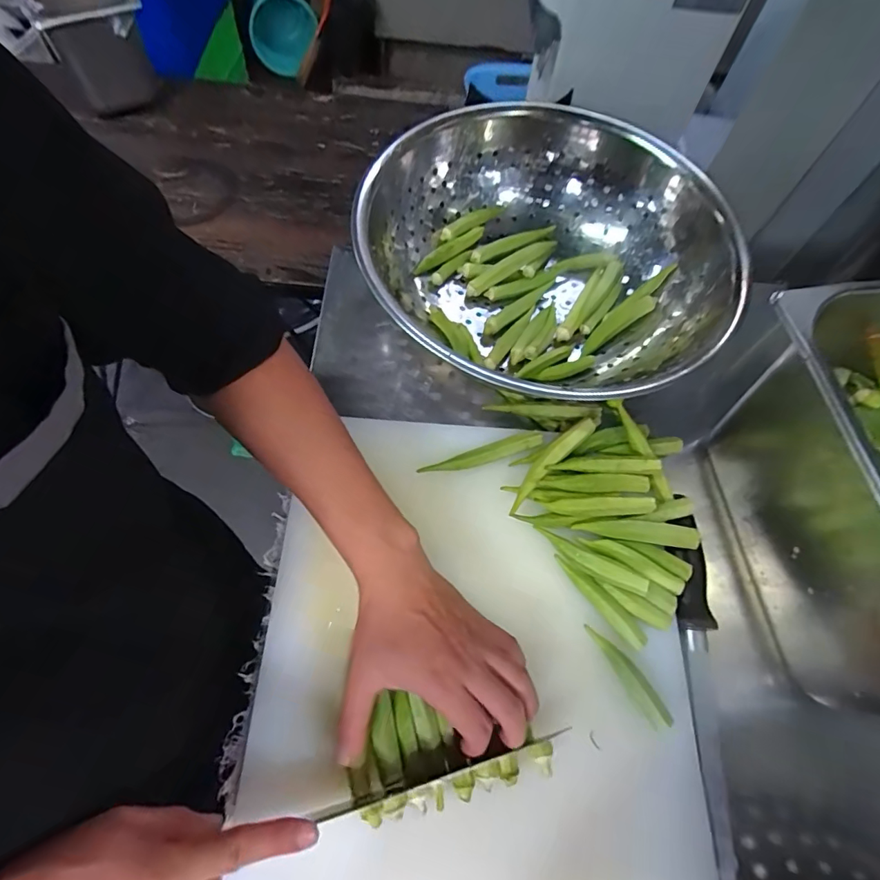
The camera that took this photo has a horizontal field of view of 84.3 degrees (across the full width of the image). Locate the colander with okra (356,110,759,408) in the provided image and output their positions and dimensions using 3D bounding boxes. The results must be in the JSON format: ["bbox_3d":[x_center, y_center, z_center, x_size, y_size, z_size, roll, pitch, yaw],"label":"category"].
[{"bbox_3d":[0.106,-0.200,0.540,0.357,0.114,0.374,25,66,8],"label":"colander with okra"}]

